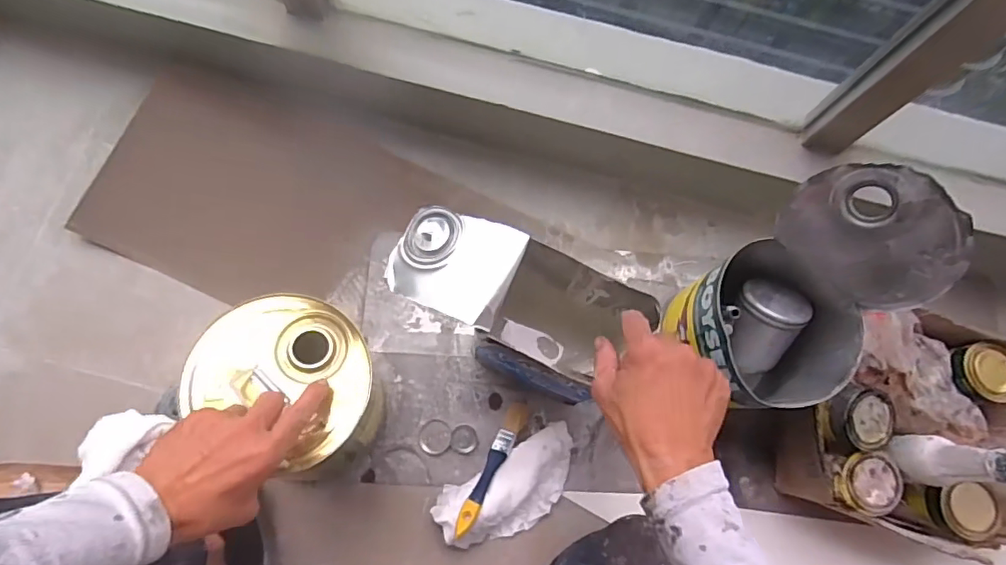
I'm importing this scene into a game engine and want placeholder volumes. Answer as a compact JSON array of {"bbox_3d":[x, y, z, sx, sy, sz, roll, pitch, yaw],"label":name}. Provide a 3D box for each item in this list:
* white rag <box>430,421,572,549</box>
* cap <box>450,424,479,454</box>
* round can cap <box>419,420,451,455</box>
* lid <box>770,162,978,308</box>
[{"bbox_3d":[0.014,0.253,0.654,0.183,0.060,0.088,-28,78,-9],"label":"white rag"},{"bbox_3d":[-0.049,0.201,0.692,0.035,0.004,0.034,1,75,-2],"label":"cap"},{"bbox_3d":[-0.086,0.198,0.692,0.039,0.005,0.041,1,75,-2],"label":"round can cap"},{"bbox_3d":[0.345,-0.040,0.517,0.149,0.149,0.017,29,53,30],"label":"lid"}]

